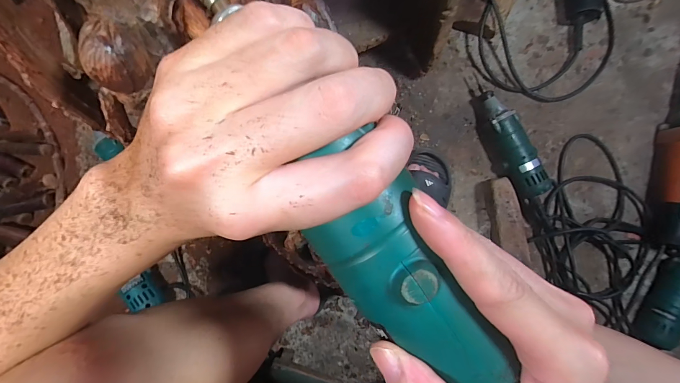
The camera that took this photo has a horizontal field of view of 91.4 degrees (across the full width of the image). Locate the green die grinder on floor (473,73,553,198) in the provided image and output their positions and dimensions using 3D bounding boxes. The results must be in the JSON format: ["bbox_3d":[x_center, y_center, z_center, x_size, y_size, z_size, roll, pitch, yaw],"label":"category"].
[{"bbox_3d":[0.291,-0.094,0.578,0.053,0.055,0.221,-21,89,0],"label":"green die grinder on floor"}]

